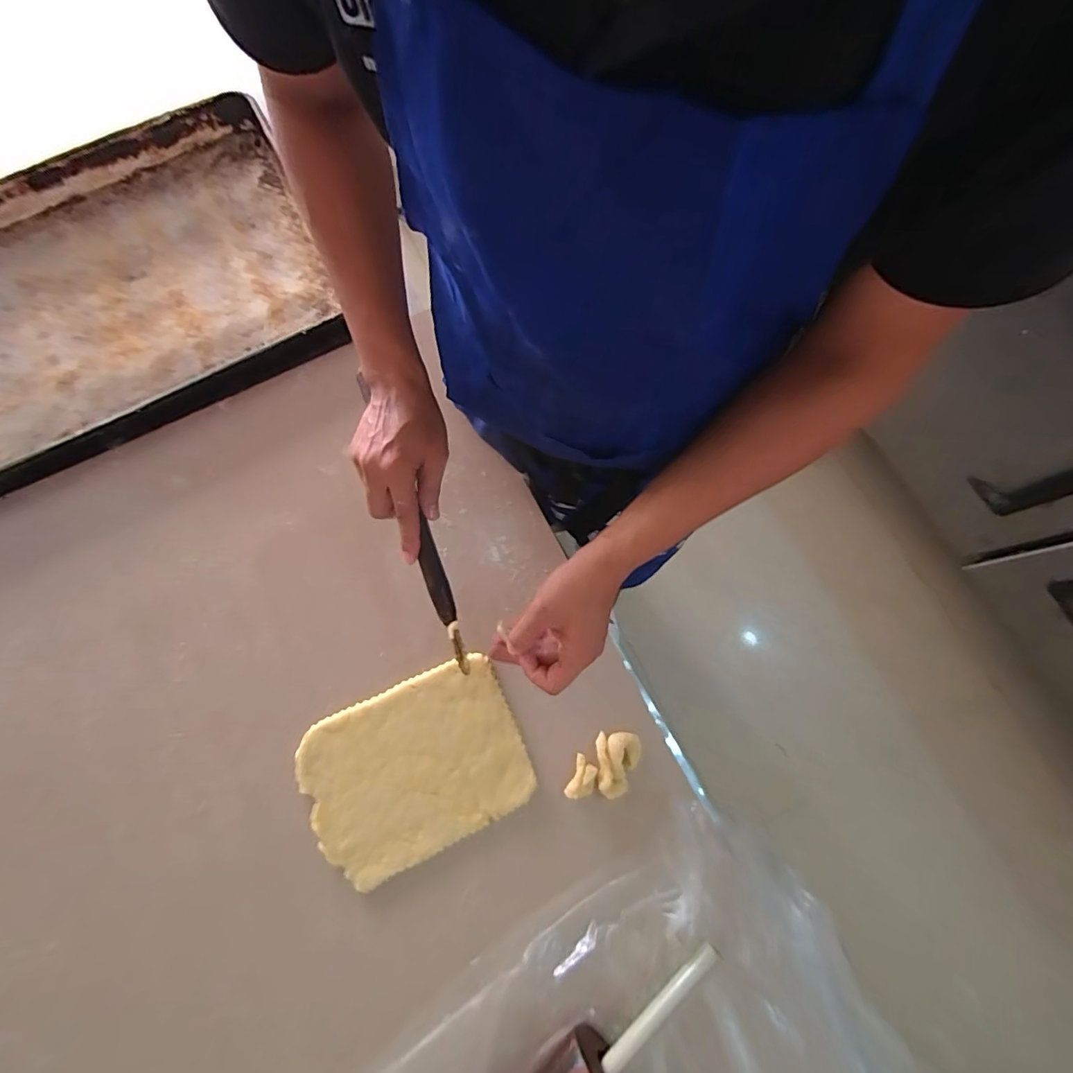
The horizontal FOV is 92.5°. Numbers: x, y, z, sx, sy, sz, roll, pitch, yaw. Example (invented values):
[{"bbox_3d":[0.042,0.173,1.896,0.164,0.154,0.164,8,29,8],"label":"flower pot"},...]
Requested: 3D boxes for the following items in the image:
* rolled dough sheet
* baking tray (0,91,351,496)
[{"bbox_3d":[-0.127,0.240,0.534,0.221,0.008,0.164,-24,77,-6],"label":"rolled dough sheet"},{"bbox_3d":[-0.582,-0.307,0.659,0.580,0.047,0.417,-27,77,-7],"label":"baking tray"}]

